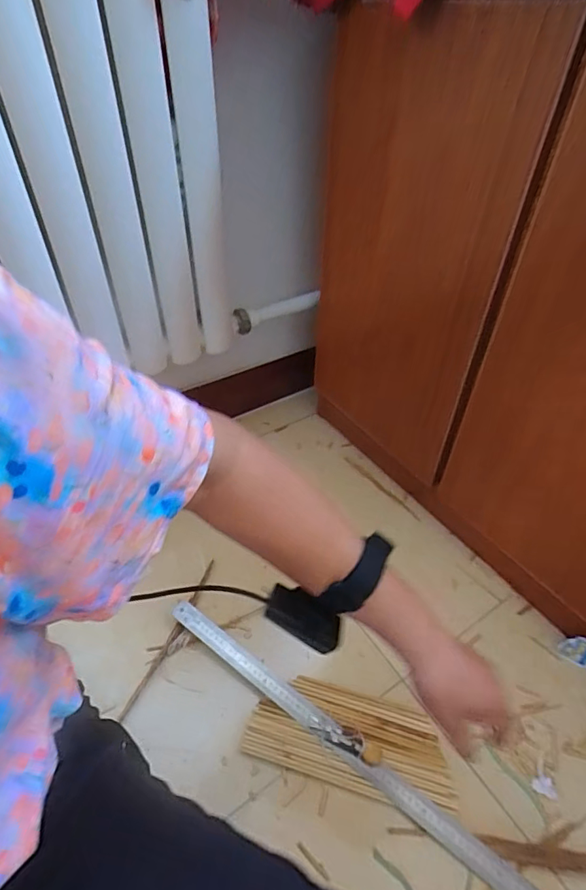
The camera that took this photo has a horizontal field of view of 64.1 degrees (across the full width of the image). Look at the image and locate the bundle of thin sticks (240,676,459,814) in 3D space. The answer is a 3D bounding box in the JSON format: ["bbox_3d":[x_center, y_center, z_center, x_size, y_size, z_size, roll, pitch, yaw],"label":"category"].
[{"bbox_3d":[0.080,0.404,0.643,0.273,0.016,0.117,12,45,10],"label":"bundle of thin sticks"}]

